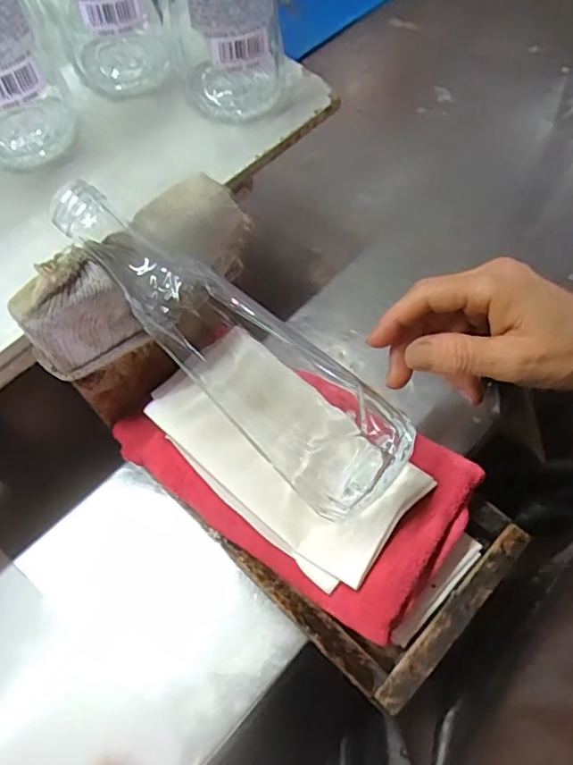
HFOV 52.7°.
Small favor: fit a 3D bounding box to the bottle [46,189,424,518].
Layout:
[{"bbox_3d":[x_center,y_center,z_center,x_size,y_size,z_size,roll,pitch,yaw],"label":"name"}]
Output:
[{"bbox_3d":[-0.033,-0.021,0.301,0.218,0.061,0.058,43,69,-8],"label":"bottle"}]

